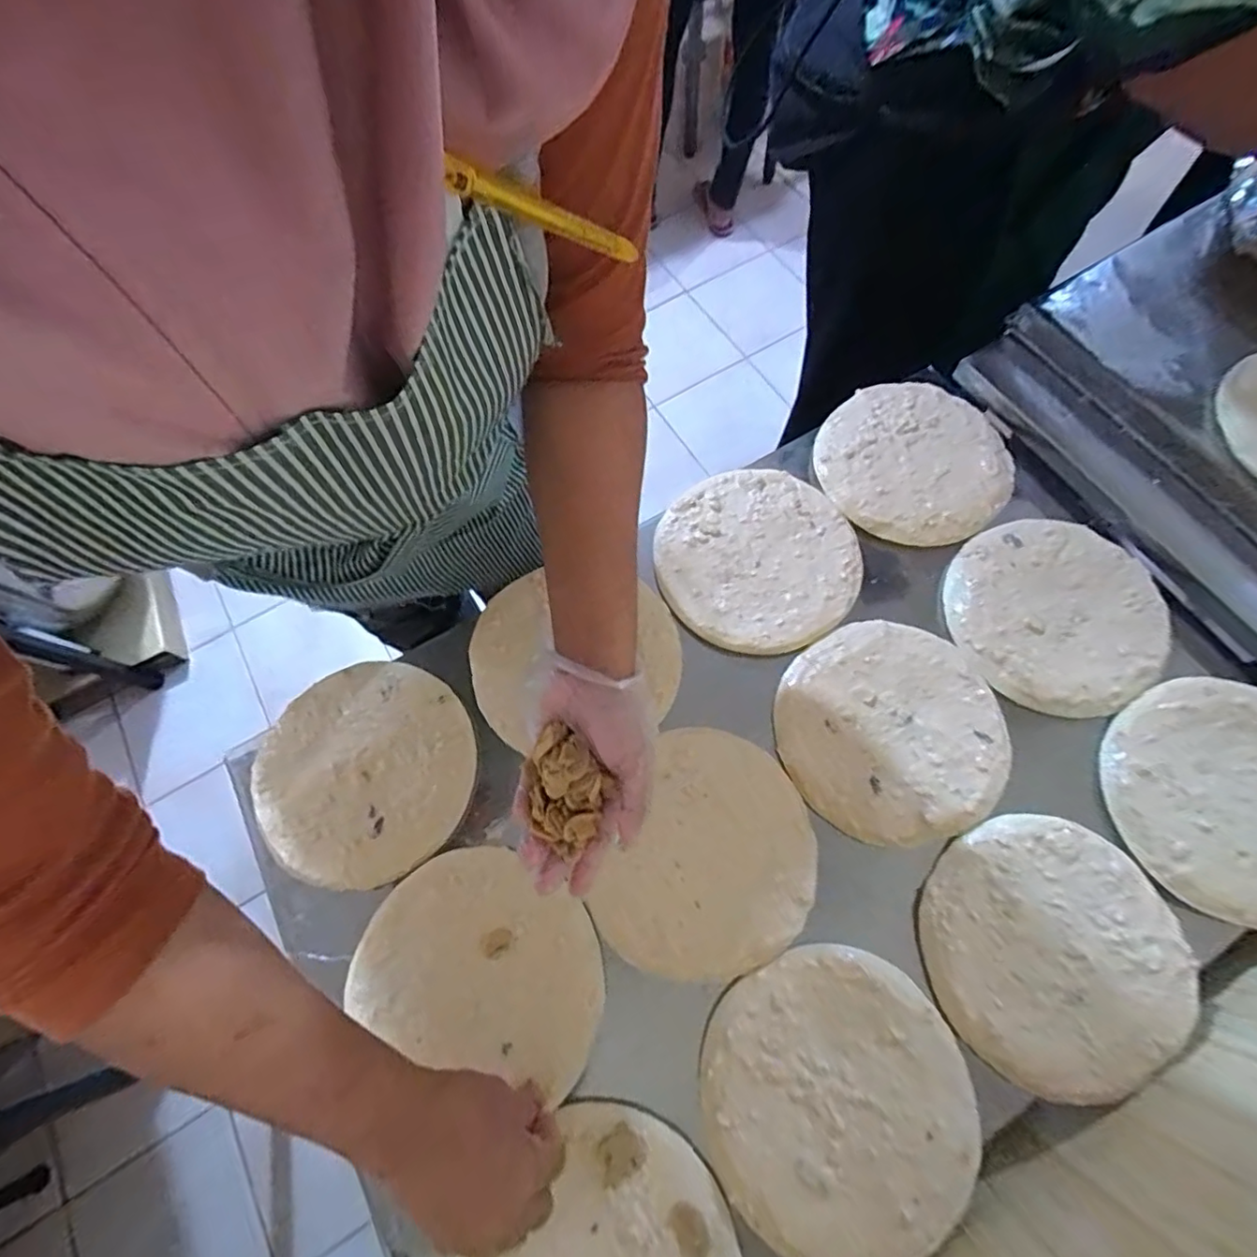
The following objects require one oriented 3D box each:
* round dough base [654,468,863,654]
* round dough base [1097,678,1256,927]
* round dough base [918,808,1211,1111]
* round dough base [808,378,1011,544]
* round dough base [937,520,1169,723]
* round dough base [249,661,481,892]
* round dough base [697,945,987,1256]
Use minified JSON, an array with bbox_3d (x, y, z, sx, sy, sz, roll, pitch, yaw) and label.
[{"bbox_3d":[0.133,-0.074,0.602,0.199,0.016,0.194,-1,69,2],"label":"round dough base"},{"bbox_3d":[0.532,0.146,0.501,0.210,0.024,0.195,-1,69,2],"label":"round dough base"},{"bbox_3d":[0.344,0.256,0.462,0.191,0.010,0.191,-6,69,0],"label":"round dough base"},{"bbox_3d":[0.306,-0.184,0.623,0.190,0.013,0.199,-1,69,2],"label":"round dough base"},{"bbox_3d":[0.416,-0.016,0.563,0.195,0.019,0.186,-1,69,2],"label":"round dough base"},{"bbox_3d":[-0.246,0.129,0.538,0.192,0.004,0.198,-1,69,2],"label":"round dough base"},{"bbox_3d":[0.159,0.353,0.434,0.199,0.010,0.189,-1,69,2],"label":"round dough base"}]

